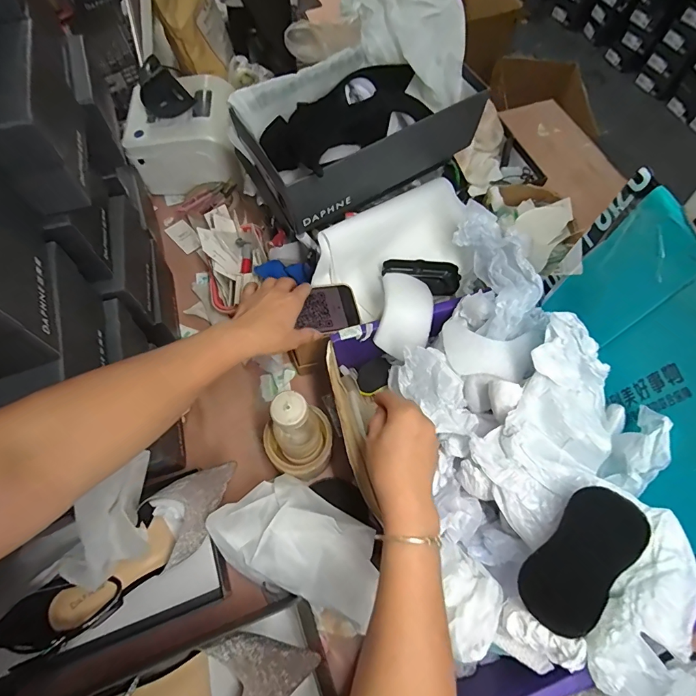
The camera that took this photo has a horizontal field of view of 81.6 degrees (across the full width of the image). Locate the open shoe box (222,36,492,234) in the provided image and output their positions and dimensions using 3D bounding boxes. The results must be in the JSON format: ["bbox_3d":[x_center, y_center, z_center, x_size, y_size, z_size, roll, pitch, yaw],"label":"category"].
[{"bbox_3d":[0.008,-0.298,0.570,0.289,0.127,0.180,-30,68,-14],"label":"open shoe box"}]

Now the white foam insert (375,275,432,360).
[{"bbox_3d":[0.073,-0.039,0.508,0.067,0.015,0.103,8,91,-10],"label":"white foam insert"}]

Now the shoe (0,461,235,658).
[{"bbox_3d":[-0.244,0.232,0.459,0.264,0.092,0.074,-37,70,-17],"label":"shoe"}]

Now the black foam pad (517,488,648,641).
[{"bbox_3d":[0.206,0.184,0.354,0.060,0.028,0.126,33,74,36],"label":"black foam pad"}]

